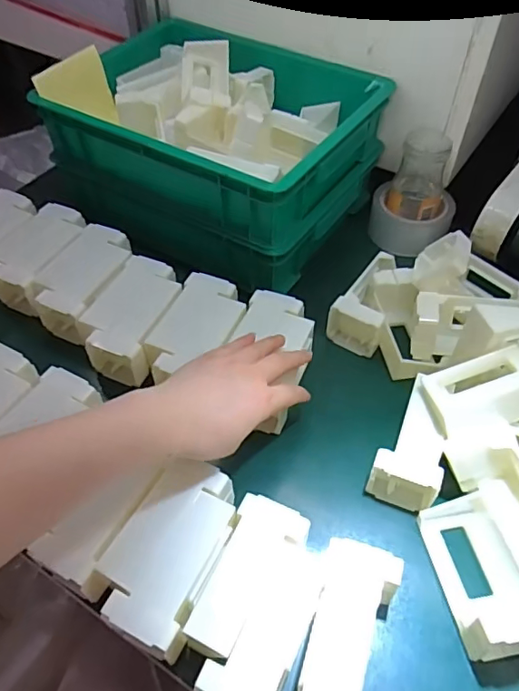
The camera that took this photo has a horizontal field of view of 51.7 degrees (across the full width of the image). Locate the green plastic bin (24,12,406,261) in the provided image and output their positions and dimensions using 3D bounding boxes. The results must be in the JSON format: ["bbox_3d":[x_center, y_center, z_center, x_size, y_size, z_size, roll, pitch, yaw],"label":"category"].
[{"bbox_3d":[-0.051,-0.269,0.636,0.340,0.088,0.262,26,55,19],"label":"green plastic bin"}]

